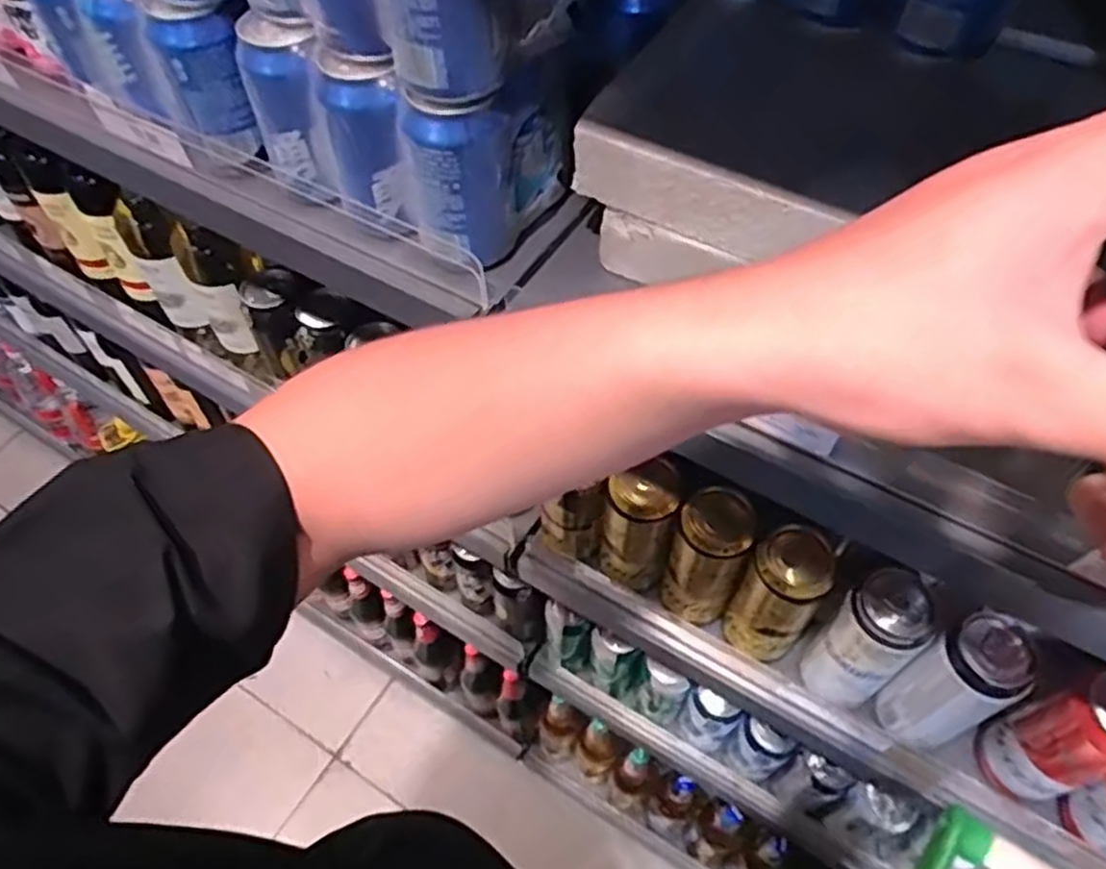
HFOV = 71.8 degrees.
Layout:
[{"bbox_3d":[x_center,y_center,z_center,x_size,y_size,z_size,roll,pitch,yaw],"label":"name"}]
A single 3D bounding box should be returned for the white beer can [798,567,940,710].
[{"bbox_3d":[0.261,0.172,0.631,0.071,0.148,0.062,-32,61,-20],"label":"white beer can"}]

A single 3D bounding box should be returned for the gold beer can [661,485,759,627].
[{"bbox_3d":[0.135,0.108,0.669,0.058,0.152,0.059,0,56,0],"label":"gold beer can"}]

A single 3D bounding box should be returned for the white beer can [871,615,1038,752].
[{"bbox_3d":[0.316,0.200,0.605,0.062,0.155,0.063,0,56,0],"label":"white beer can"}]

